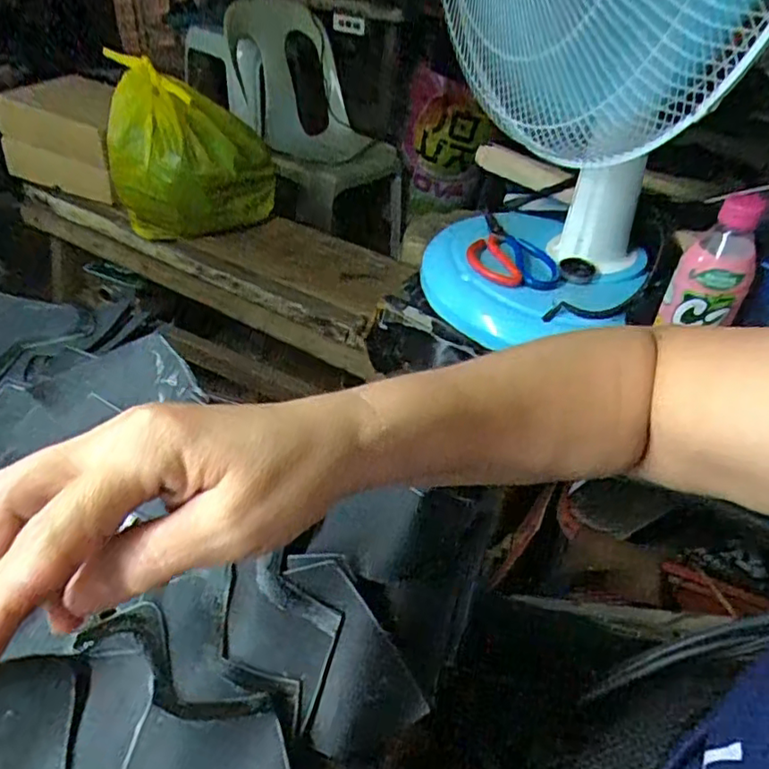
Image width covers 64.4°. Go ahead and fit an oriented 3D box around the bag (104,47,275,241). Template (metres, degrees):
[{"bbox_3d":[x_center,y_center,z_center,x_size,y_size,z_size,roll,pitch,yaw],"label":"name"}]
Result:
[{"bbox_3d":[-0.338,-0.418,1.106,0.283,0.247,0.207,-5,42,-13],"label":"bag"}]

